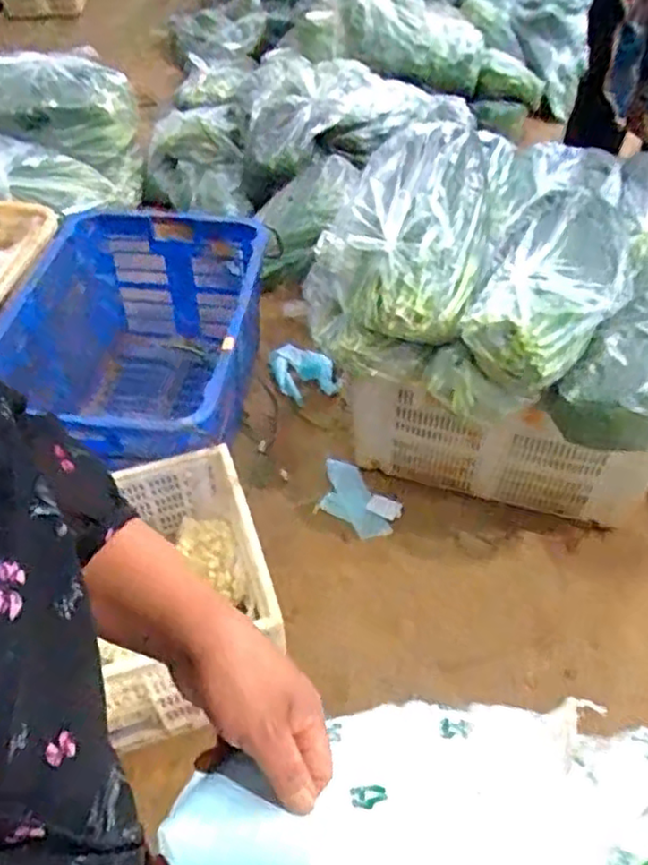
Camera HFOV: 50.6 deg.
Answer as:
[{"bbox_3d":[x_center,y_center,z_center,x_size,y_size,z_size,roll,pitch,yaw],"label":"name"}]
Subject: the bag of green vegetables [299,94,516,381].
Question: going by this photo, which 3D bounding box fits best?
[{"bbox_3d":[0.159,-0.403,1.326,0.328,0.226,0.619,12,50,12],"label":"bag of green vegetables"}]

